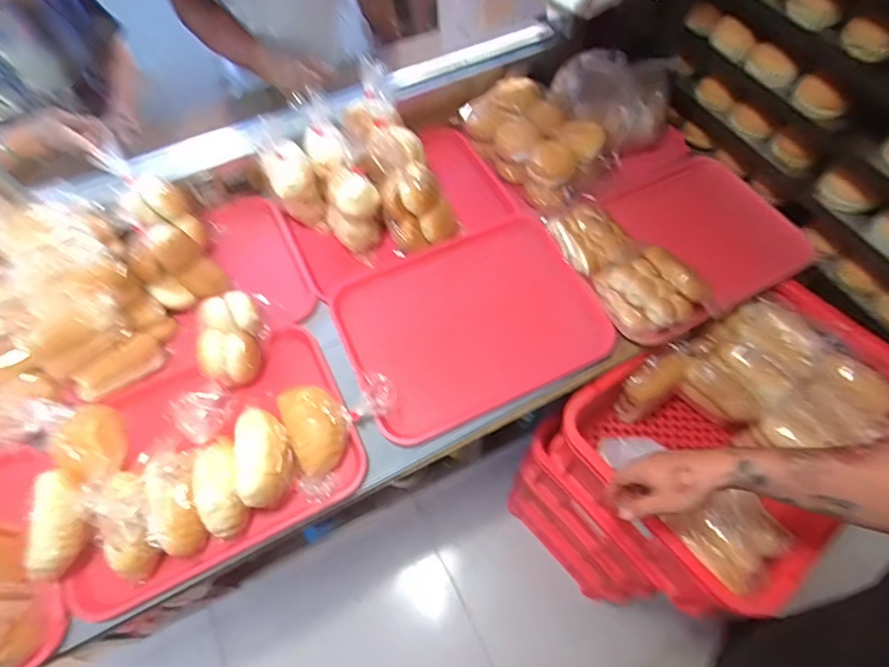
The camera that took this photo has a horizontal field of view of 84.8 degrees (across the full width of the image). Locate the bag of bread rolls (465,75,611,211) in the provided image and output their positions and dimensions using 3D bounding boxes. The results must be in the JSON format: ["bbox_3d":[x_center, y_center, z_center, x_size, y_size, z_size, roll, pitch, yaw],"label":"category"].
[{"bbox_3d":[0.184,-0.383,0.958,0.193,0.098,0.296,-34,65,-16],"label":"bag of bread rolls"}]

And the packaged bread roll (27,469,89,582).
[{"bbox_3d":[-0.487,0.238,0.620,0.076,0.058,0.133,-11,74,-6],"label":"packaged bread roll"}]

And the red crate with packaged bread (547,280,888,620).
[{"bbox_3d":[0.486,0.159,0.837,0.512,0.206,0.374,-35,66,-17],"label":"red crate with packaged bread"}]

